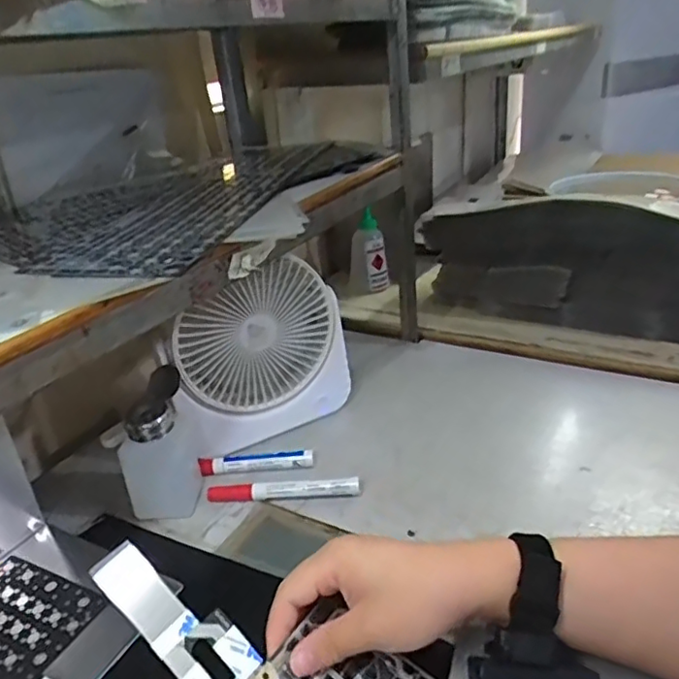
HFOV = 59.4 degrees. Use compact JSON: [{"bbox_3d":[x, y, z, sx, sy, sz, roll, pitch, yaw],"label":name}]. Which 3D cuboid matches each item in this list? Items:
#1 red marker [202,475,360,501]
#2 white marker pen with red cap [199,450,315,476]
[{"bbox_3d":[-0.050,0.138,0.541,0.139,0.018,0.013,-3,26,7],"label":"red marker"},{"bbox_3d":[-0.080,0.118,0.578,0.108,0.012,0.015,-5,26,2],"label":"white marker pen with red cap"}]

